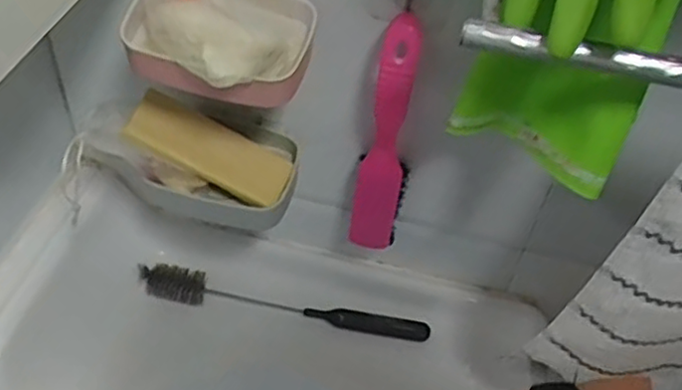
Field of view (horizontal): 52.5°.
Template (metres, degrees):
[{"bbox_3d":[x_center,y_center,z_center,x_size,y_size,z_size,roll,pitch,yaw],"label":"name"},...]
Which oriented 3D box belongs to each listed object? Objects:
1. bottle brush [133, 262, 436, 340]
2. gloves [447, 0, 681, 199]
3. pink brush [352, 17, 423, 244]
[{"bbox_3d":[-0.057,0.107,0.687,0.290,0.030,0.032,11,47,4],"label":"bottle brush"},{"bbox_3d":[0.141,-0.092,0.419,0.105,0.180,0.101,21,48,13],"label":"gloves"},{"bbox_3d":[0.039,-0.042,0.572,0.038,0.234,0.040,13,47,6],"label":"pink brush"}]

